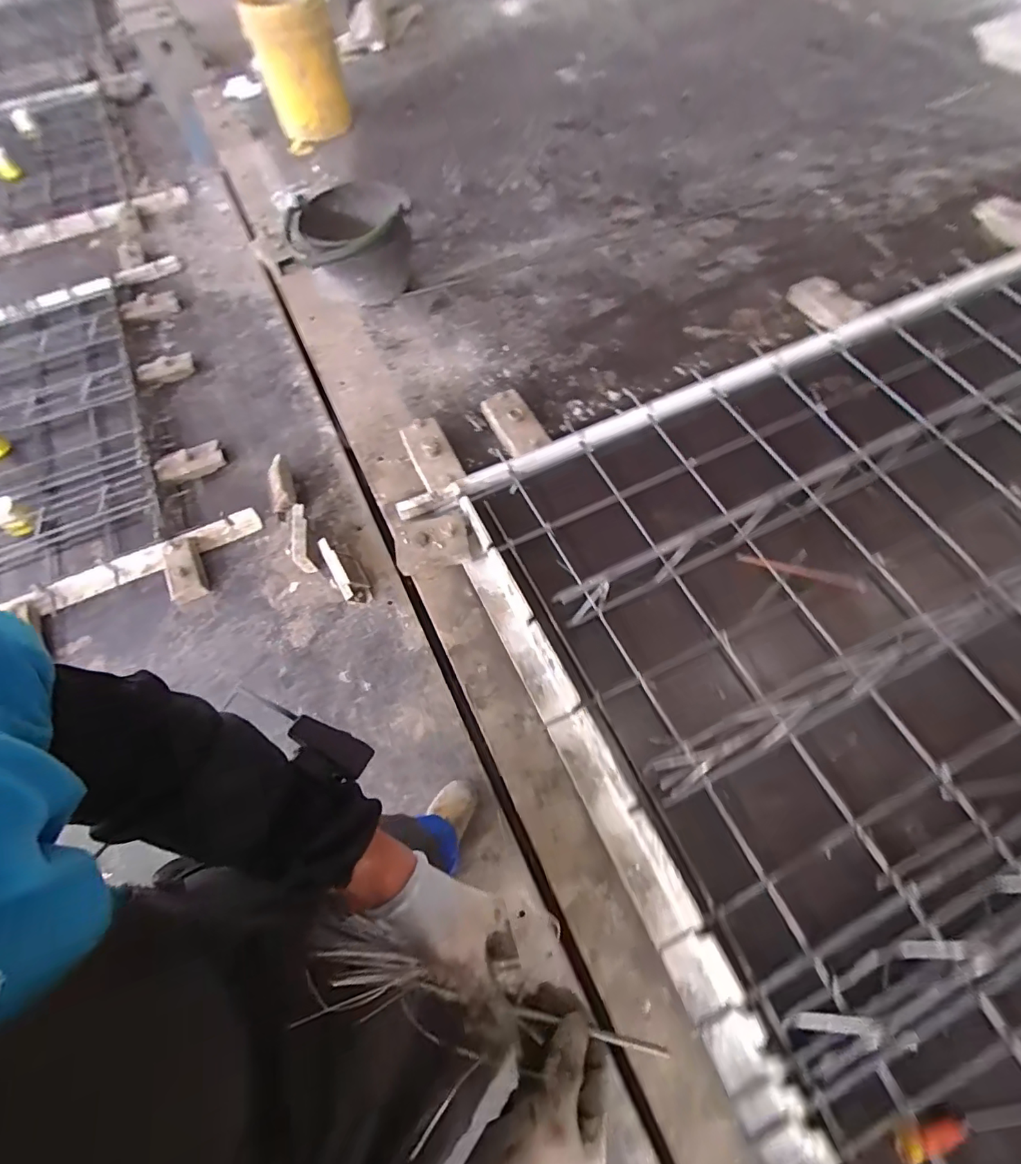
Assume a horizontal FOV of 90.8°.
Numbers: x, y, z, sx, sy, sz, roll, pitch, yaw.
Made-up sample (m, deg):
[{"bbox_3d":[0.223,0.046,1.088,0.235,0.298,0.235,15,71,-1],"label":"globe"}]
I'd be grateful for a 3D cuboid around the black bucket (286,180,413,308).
[{"bbox_3d":[-0.448,-0.966,1.469,0.338,0.245,0.352,-18,65,-6],"label":"black bucket"}]

